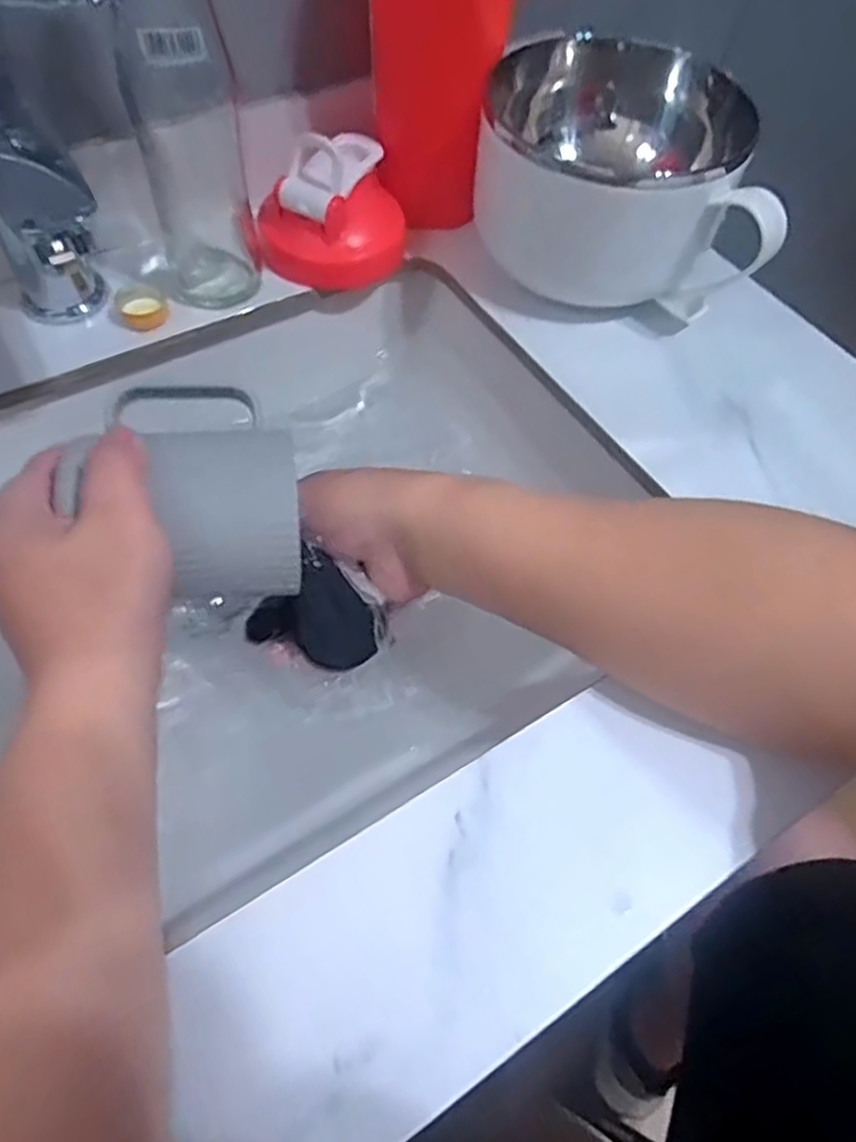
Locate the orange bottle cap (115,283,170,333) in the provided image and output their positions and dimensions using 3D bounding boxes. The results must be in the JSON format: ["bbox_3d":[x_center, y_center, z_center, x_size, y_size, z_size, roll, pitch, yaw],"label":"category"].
[{"bbox_3d":[-0.168,-0.156,0.428,0.027,0.013,0.026,-23,62,-17],"label":"orange bottle cap"}]

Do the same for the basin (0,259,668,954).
[{"bbox_3d":[-0.118,0.010,0.402,0.463,0.113,0.291,-28,63,-19],"label":"basin"}]

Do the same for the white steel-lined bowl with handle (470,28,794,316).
[{"bbox_3d":[0.107,-0.218,0.432,0.151,0.108,0.125,2,58,-2],"label":"white steel-lined bowl with handle"}]

